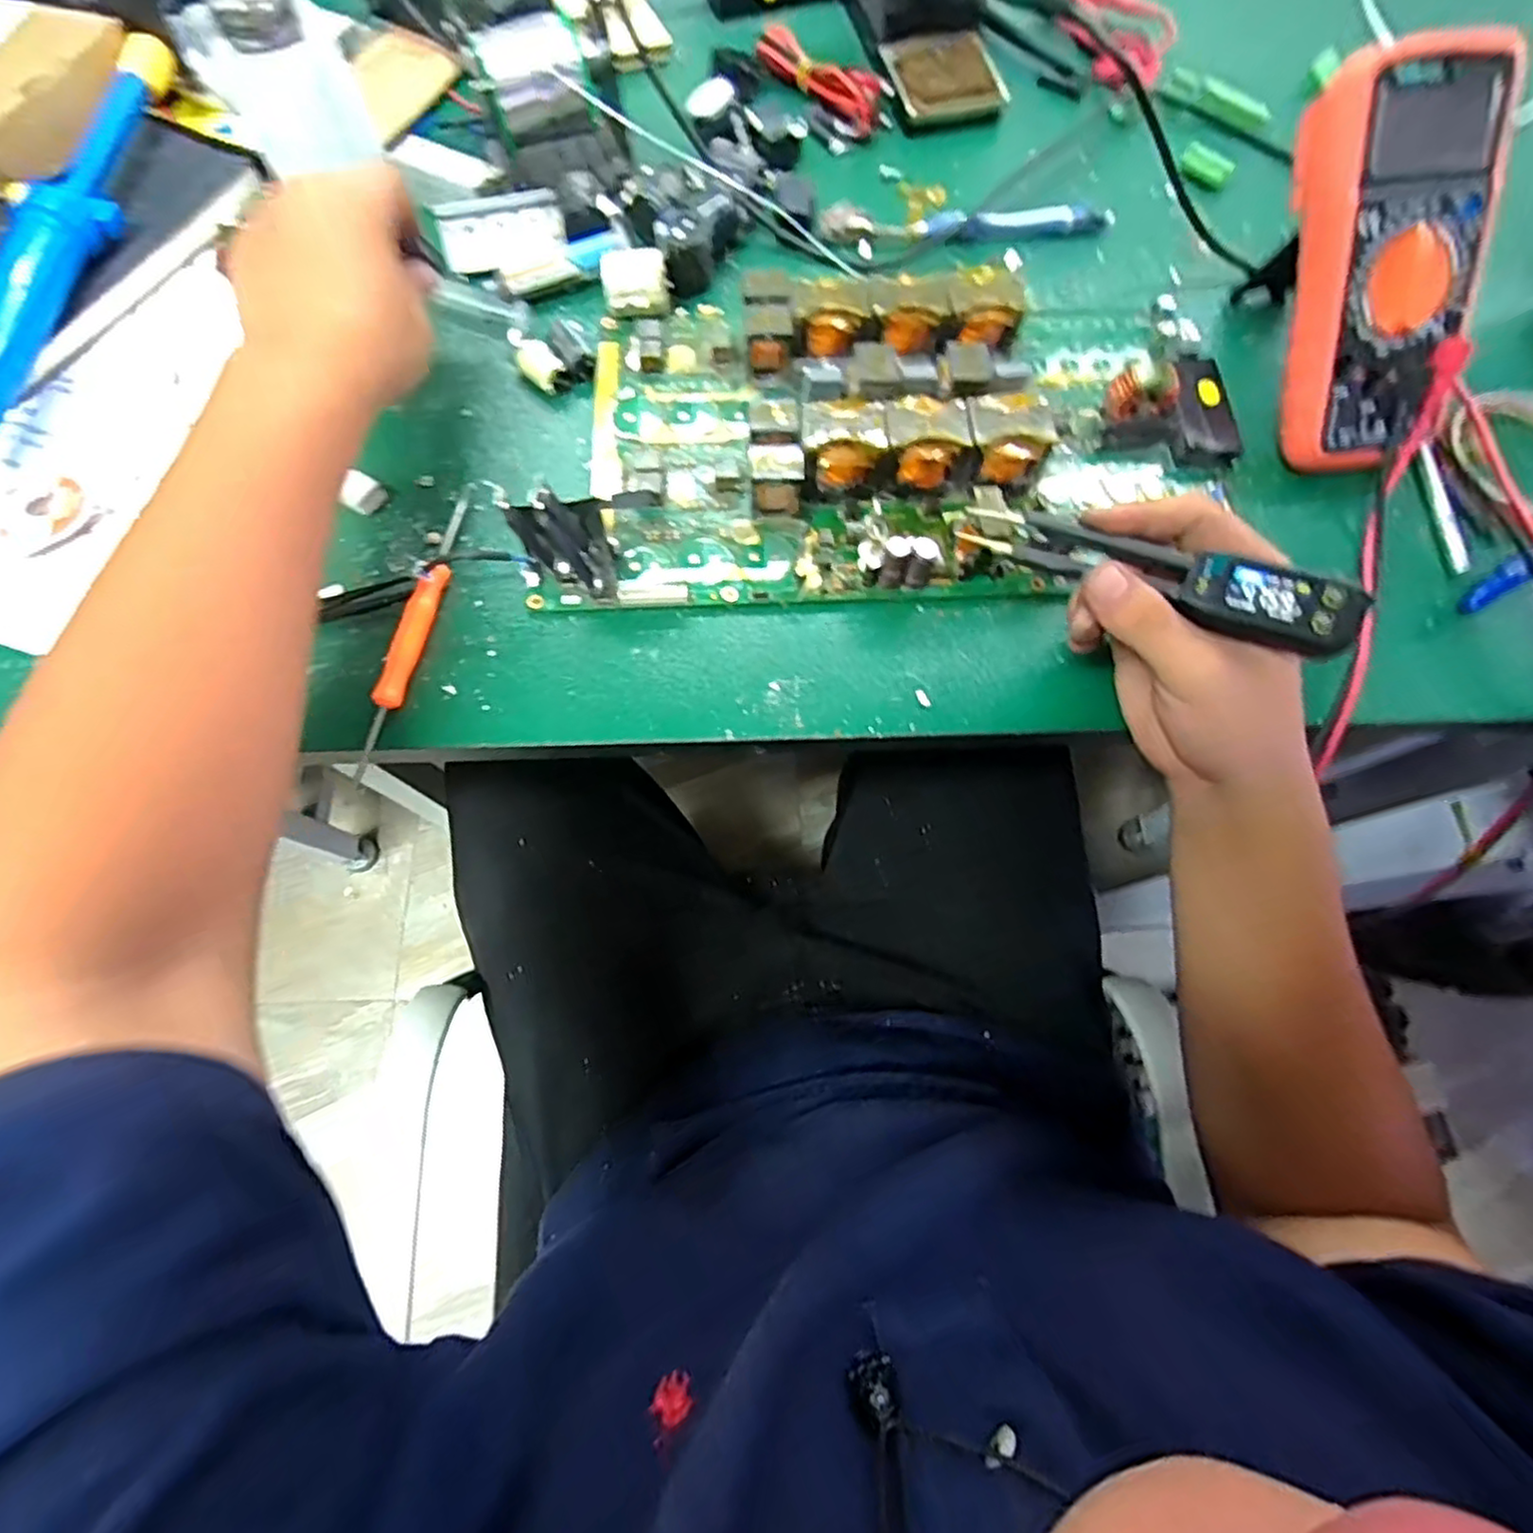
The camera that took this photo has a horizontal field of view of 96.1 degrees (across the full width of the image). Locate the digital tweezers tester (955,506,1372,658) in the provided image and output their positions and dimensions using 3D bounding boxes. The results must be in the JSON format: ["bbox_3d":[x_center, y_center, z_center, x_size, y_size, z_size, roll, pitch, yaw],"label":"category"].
[{"bbox_3d":[0.149,-0.076,0.270,0.143,0.015,0.026,25,75,22],"label":"digital tweezers tester"}]

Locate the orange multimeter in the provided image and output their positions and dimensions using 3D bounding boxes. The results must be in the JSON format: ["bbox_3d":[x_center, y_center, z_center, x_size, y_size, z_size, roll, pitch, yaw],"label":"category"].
[{"bbox_3d":[0.298,-0.239,0.337,0.084,0.038,0.178,1,106,0],"label":"orange multimeter"}]

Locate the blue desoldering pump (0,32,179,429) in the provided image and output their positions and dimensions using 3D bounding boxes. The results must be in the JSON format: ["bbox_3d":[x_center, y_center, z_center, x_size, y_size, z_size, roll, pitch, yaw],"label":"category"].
[{"bbox_3d":[-0.400,-0.308,0.397,0.035,0.035,0.307,5,74,1],"label":"blue desoldering pump"}]

